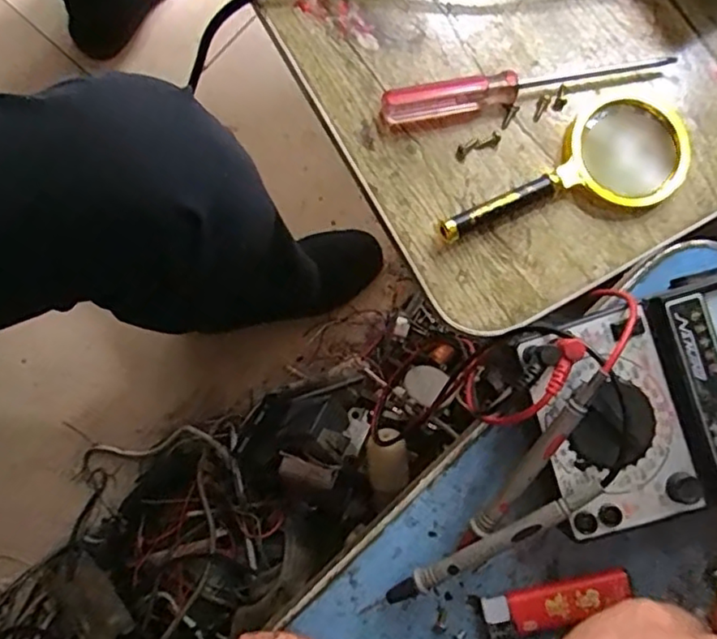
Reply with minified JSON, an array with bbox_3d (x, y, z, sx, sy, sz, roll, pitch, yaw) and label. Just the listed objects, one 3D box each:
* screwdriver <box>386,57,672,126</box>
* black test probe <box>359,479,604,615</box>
[{"bbox_3d":[0.099,-0.137,0.361,0.171,0.017,0.017,-12,85,-2],"label":"screwdriver"},{"bbox_3d":[0.063,0.123,0.330,0.143,0.018,0.015,-35,82,16],"label":"black test probe"}]

